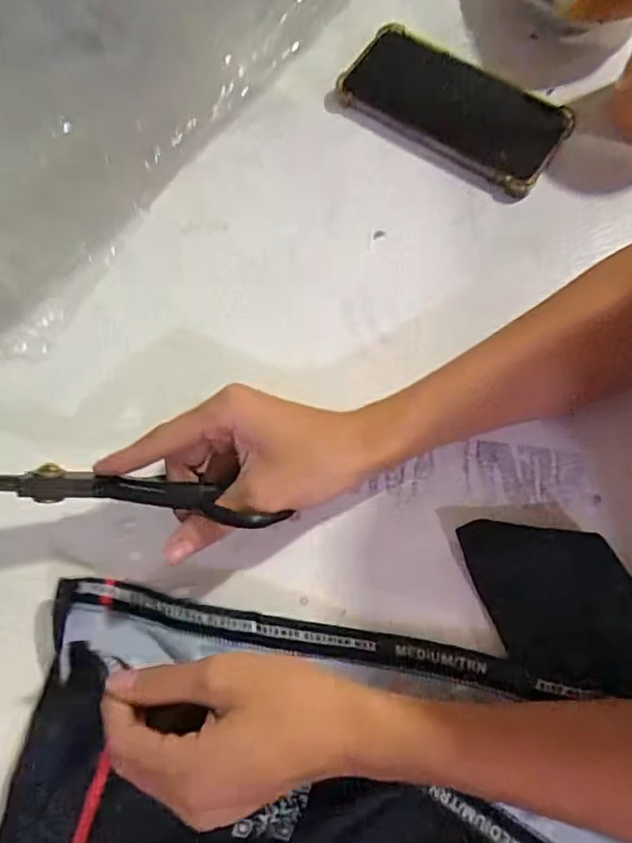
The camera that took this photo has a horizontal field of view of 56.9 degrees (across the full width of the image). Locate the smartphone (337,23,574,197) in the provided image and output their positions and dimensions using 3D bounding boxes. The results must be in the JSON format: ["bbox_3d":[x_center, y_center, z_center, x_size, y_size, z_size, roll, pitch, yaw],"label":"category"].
[{"bbox_3d":[0.104,-0.239,0.436,0.163,0.015,0.086,33,79,7],"label":"smartphone"}]

